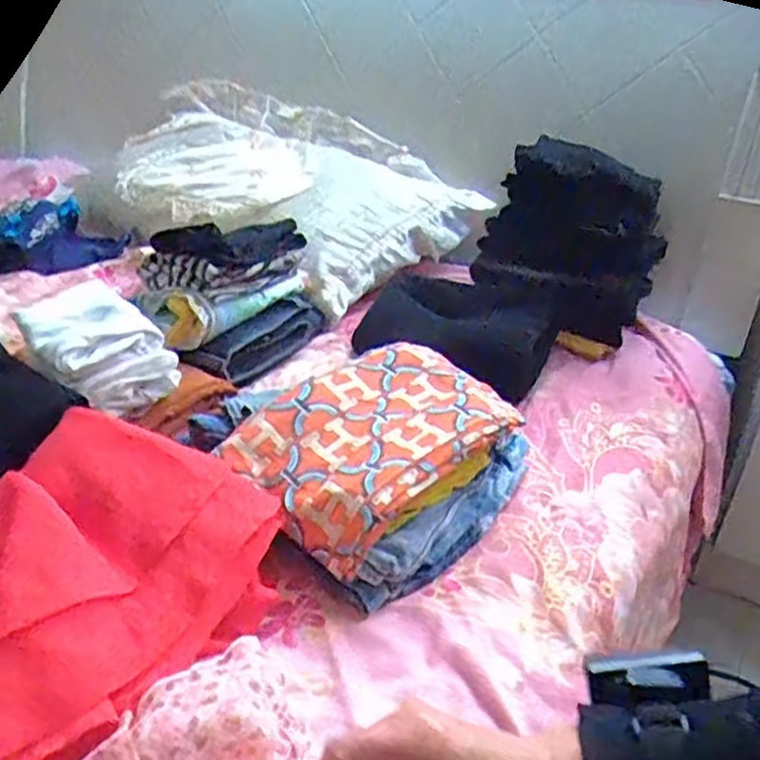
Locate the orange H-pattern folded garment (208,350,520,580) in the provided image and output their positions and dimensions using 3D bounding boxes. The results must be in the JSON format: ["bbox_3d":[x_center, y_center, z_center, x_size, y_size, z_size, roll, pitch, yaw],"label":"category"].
[{"bbox_3d":[-0.003,0.051,0.691,0.189,0.059,0.257,25,40,32],"label":"orange H-pattern folded garment"}]

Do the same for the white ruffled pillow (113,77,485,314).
[{"bbox_3d":[-0.197,-0.348,1.186,0.657,0.143,0.358,26,40,31],"label":"white ruffled pillow"}]

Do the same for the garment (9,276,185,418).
[{"bbox_3d":[-0.290,-0.034,0.733,0.121,0.082,0.140,-23,40,-33],"label":"garment"}]

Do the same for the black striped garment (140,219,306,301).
[{"bbox_3d":[-0.169,-0.162,0.869,0.216,0.057,0.096,-23,40,-33],"label":"black striped garment"}]

